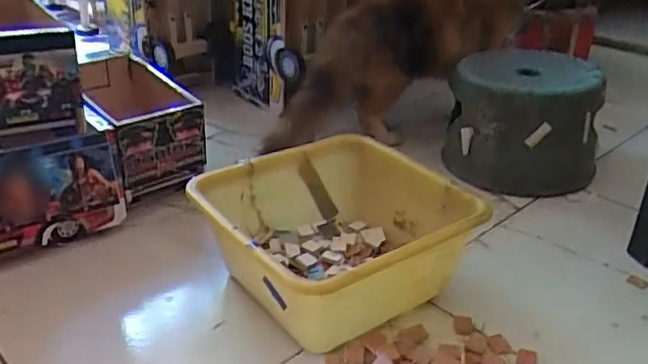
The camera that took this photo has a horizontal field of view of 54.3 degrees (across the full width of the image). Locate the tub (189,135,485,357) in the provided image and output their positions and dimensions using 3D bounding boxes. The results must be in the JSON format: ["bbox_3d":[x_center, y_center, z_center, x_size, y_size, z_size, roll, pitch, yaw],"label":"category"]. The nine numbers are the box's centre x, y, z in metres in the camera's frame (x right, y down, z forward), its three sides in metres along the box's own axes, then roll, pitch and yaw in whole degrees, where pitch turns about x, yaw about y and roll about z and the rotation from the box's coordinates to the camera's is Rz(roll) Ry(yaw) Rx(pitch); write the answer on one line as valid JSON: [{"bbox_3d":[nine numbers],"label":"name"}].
[{"bbox_3d":[0.010,0.066,0.755,0.261,0.127,0.274,-20,35,-32],"label":"tub"}]

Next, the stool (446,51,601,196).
[{"bbox_3d":[0.316,-0.098,1.010,0.227,0.166,0.202,9,30,14],"label":"stool"}]

